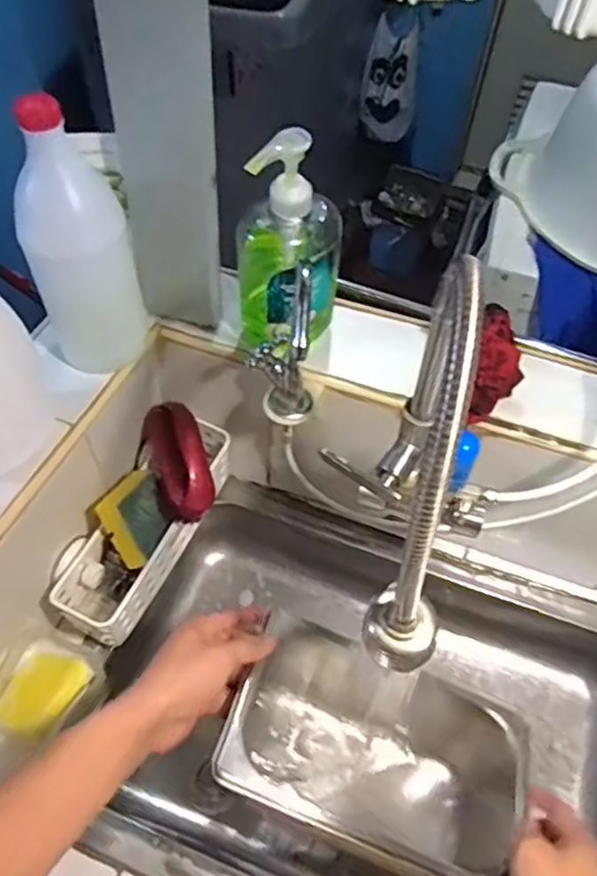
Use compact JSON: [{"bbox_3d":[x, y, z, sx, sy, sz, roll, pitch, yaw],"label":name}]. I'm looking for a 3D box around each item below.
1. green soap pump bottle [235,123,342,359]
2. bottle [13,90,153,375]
[{"bbox_3d":[-0.010,-0.160,0.592,0.093,0.201,0.086,5,55,0],"label":"green soap pump bottle"},{"bbox_3d":[-0.184,-0.161,0.563,0.085,0.241,0.070,-12,57,-12],"label":"bottle"}]

